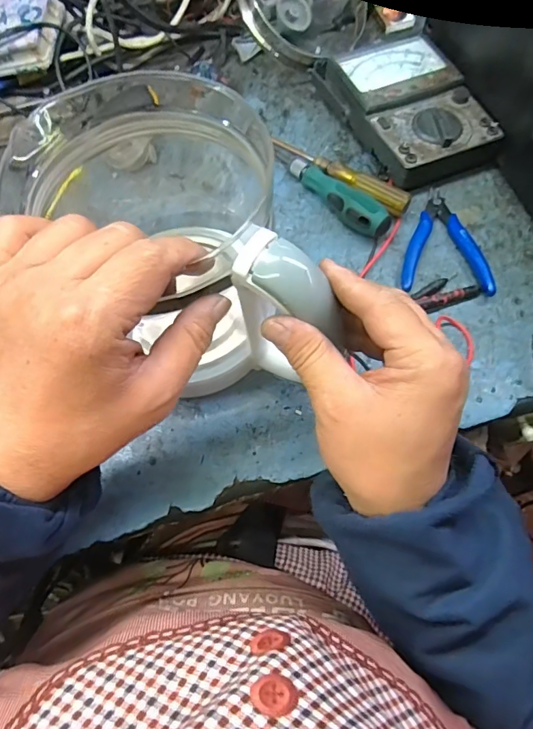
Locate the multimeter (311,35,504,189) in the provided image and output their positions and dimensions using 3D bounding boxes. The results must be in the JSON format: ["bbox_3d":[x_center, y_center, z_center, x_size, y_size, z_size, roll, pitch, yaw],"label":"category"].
[{"bbox_3d":[0.141,-0.263,0.484,0.118,0.049,0.201,-21,68,-7],"label":"multimeter"}]

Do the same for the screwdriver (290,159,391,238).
[{"bbox_3d":[0.068,-0.160,0.452,0.030,0.031,0.116,-35,70,-13],"label":"screwdriver"}]

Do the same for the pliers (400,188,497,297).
[{"bbox_3d":[0.163,-0.117,0.442,0.080,0.013,0.118,1,67,2],"label":"pliers"}]

